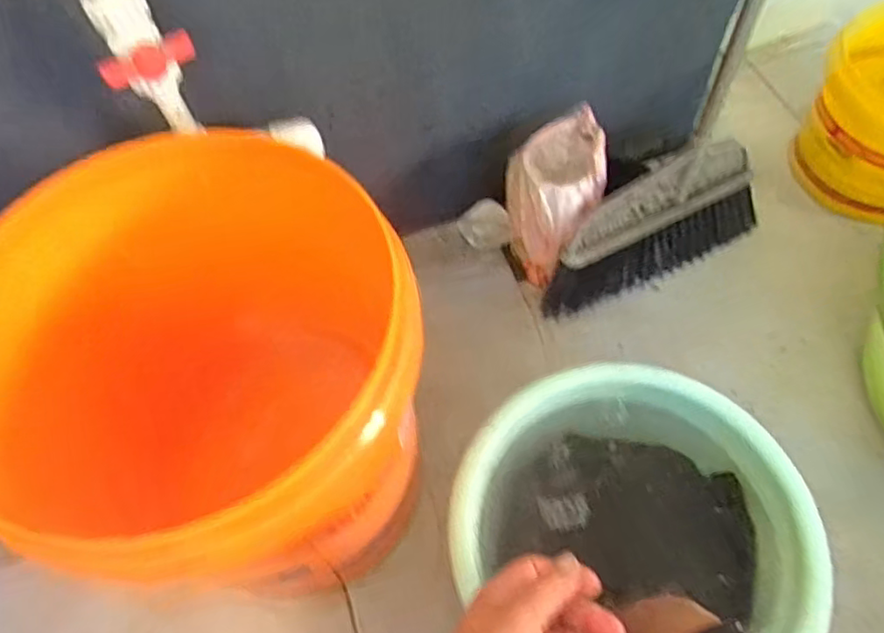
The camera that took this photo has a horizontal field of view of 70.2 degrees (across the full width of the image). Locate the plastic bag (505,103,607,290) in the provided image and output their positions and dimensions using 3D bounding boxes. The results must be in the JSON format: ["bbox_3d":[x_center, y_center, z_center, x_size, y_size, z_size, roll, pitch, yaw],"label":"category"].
[{"bbox_3d":[0.130,-0.128,0.754,0.109,0.175,0.150,12,60,9],"label":"plastic bag"}]

